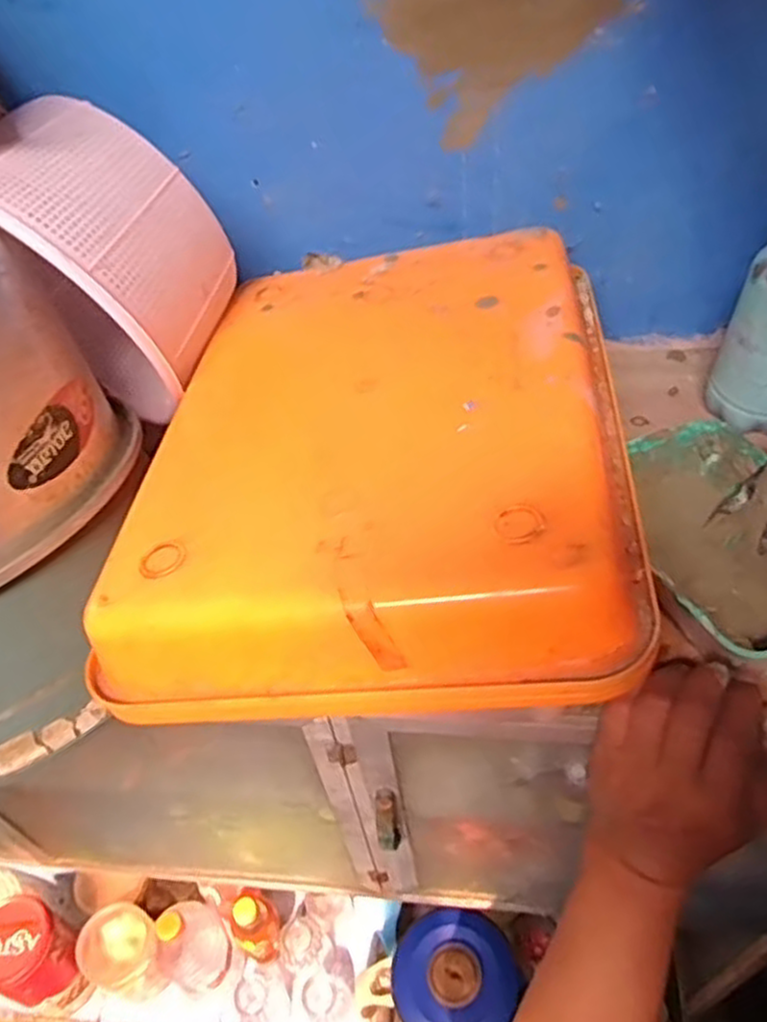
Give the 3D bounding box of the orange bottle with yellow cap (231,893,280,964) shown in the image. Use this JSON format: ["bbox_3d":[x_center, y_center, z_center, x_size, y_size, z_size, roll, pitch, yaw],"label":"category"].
[{"bbox_3d":[-0.164,0.544,0.968,0.058,0.115,0.057,-4,48,4],"label":"orange bottle with yellow cap"}]

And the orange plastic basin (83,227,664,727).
[{"bbox_3d":[0.003,-0.048,0.413,0.252,0.071,0.320,1,48,8],"label":"orange plastic basin"}]

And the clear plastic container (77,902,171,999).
[{"bbox_3d":[-0.334,0.579,0.974,0.103,0.089,0.093,22,54,25],"label":"clear plastic container"}]

